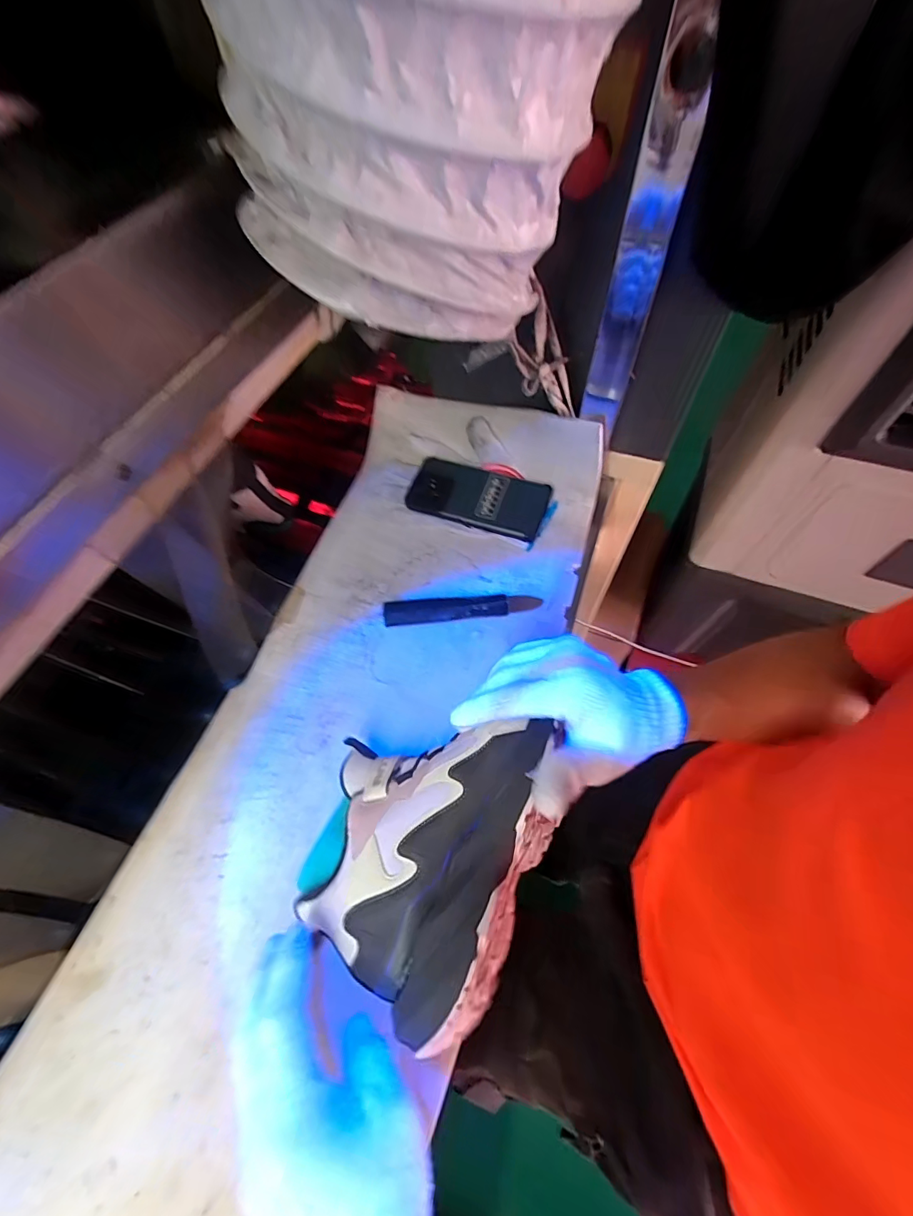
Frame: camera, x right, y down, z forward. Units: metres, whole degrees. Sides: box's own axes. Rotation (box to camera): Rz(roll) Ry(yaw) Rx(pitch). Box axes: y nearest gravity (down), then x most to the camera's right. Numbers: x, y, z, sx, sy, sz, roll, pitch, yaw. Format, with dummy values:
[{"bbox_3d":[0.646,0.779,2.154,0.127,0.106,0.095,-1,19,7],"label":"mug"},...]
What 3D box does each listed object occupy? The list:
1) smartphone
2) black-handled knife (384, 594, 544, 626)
[{"bbox_3d":[0.024,-0.134,0.556,0.161,0.013,0.082,18,71,10],"label":"smartphone"},{"bbox_3d":[0.006,-0.001,0.498,0.162,0.012,0.028,-5,61,-1],"label":"black-handled knife"}]

